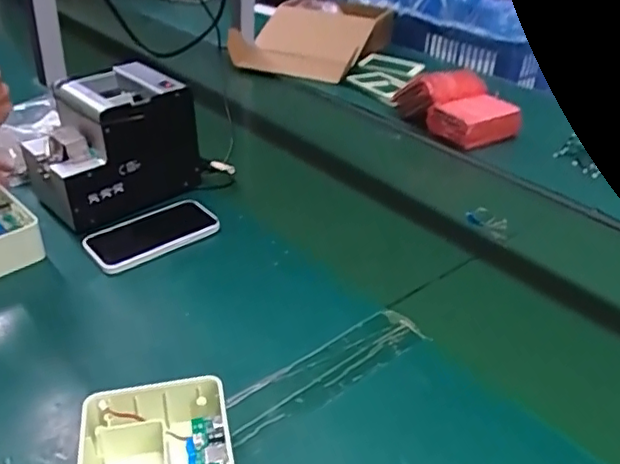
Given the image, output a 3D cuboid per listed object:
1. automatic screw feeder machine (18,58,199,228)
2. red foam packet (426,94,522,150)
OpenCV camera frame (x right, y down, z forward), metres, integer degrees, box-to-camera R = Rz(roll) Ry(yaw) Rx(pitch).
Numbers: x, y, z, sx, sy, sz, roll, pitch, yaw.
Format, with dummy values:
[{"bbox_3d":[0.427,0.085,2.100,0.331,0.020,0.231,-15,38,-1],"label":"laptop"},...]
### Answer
[{"bbox_3d":[-0.251,-0.103,0.758,0.112,0.168,0.190,29,40,34],"label":"automatic screw feeder machine"},{"bbox_3d":[0.286,-0.189,1.029,0.143,0.066,0.094,-17,37,-28],"label":"red foam packet"}]

